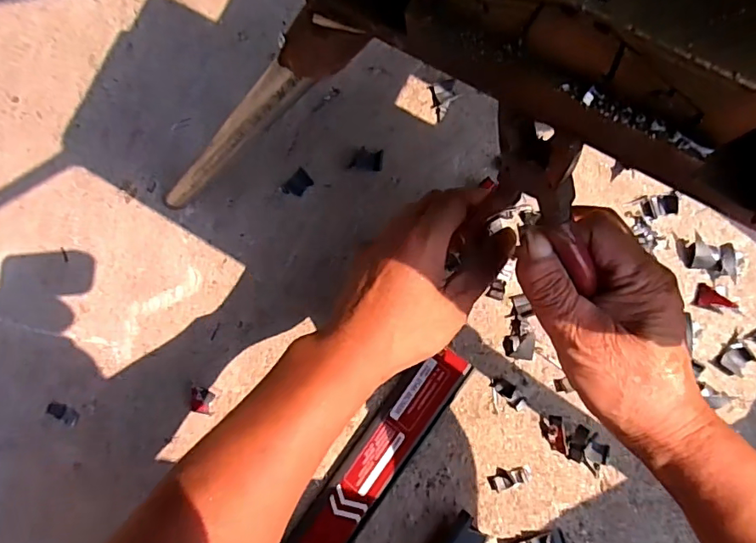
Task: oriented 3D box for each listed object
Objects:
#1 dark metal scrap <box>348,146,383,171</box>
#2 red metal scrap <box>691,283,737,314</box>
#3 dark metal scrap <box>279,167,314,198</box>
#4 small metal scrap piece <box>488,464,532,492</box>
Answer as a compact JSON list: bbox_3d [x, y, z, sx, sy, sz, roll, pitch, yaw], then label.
[{"bbox_3d":[-0.012,-0.117,0.518,0.033,0.005,0.023,9,88,6],"label":"dark metal scrap"},{"bbox_3d":[0.318,0.025,0.467,0.029,0.016,0.022,17,89,7],"label":"red metal scrap"},{"bbox_3d":[-0.086,-0.093,0.531,0.023,0.004,0.033,45,92,6],"label":"dark metal scrap"},{"bbox_3d":[0.129,0.201,0.486,0.042,0.004,0.020,-22,85,4],"label":"small metal scrap piece"}]

